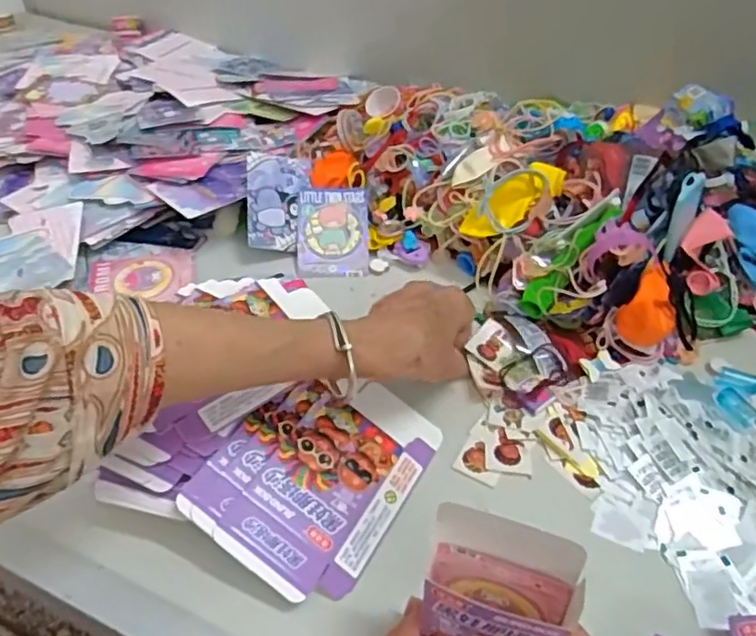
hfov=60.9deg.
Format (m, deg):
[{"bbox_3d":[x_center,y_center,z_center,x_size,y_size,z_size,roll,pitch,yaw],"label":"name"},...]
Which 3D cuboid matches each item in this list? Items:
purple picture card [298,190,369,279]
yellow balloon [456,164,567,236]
[{"bbox_3d":[-0.041,-0.076,0.574,0.062,0.004,0.087,-1,72,-5],"label":"purple picture card"},{"bbox_3d":[0.111,-0.091,0.515,0.090,0.031,0.034,-33,50,6],"label":"yellow balloon"}]

